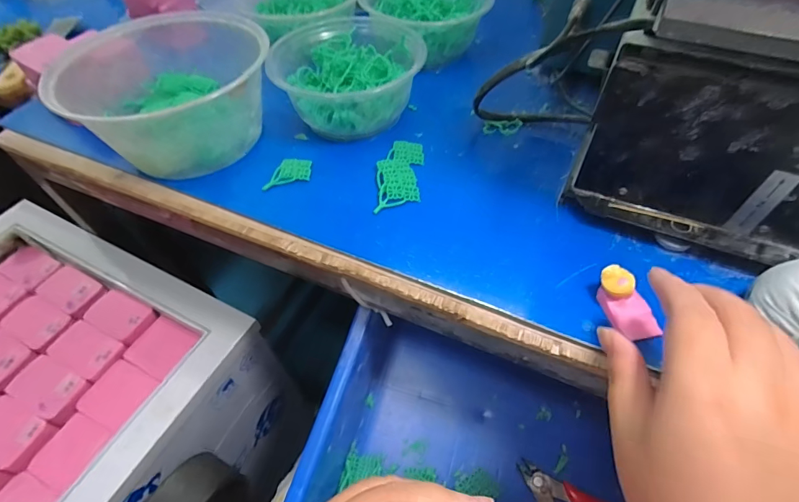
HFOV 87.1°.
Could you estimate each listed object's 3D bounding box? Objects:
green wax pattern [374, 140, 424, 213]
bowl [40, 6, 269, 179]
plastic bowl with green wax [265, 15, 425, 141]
[{"bbox_3d":[0.000,-0.063,0.343,0.035,0.006,0.080,3,53,5],"label":"green wax pattern"},{"bbox_3d":[-0.192,-0.149,0.368,0.159,0.081,0.172,-1,52,1],"label":"bowl"},{"bbox_3d":[-0.044,-0.160,0.385,0.124,0.058,0.121,-1,52,1],"label":"plastic bowl with green wax"}]

